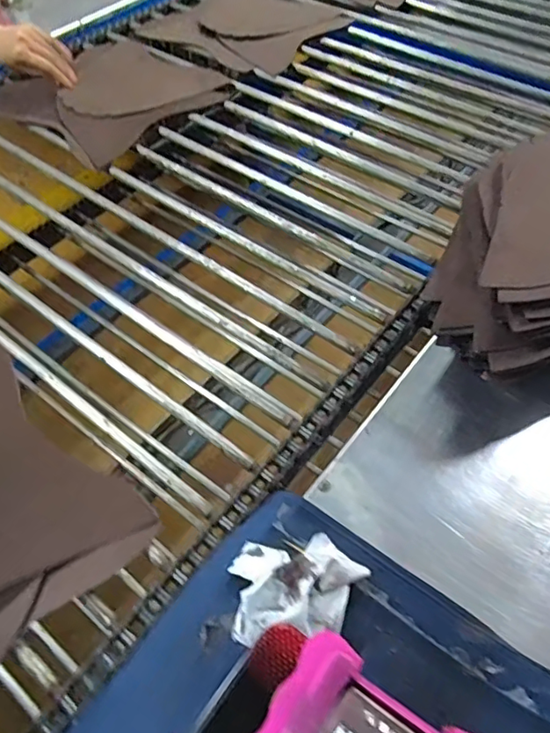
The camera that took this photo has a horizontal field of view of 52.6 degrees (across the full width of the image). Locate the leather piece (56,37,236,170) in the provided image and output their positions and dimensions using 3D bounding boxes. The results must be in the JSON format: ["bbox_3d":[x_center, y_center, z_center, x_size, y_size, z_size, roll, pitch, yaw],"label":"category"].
[{"bbox_3d":[-0.264,-0.455,0.916,0.291,0.027,0.285,34,61,24],"label":"leather piece"}]

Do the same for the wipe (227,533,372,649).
[{"bbox_3d":[0.019,0.157,0.410,0.099,0.048,0.075,-7,54,-6],"label":"wipe"}]

